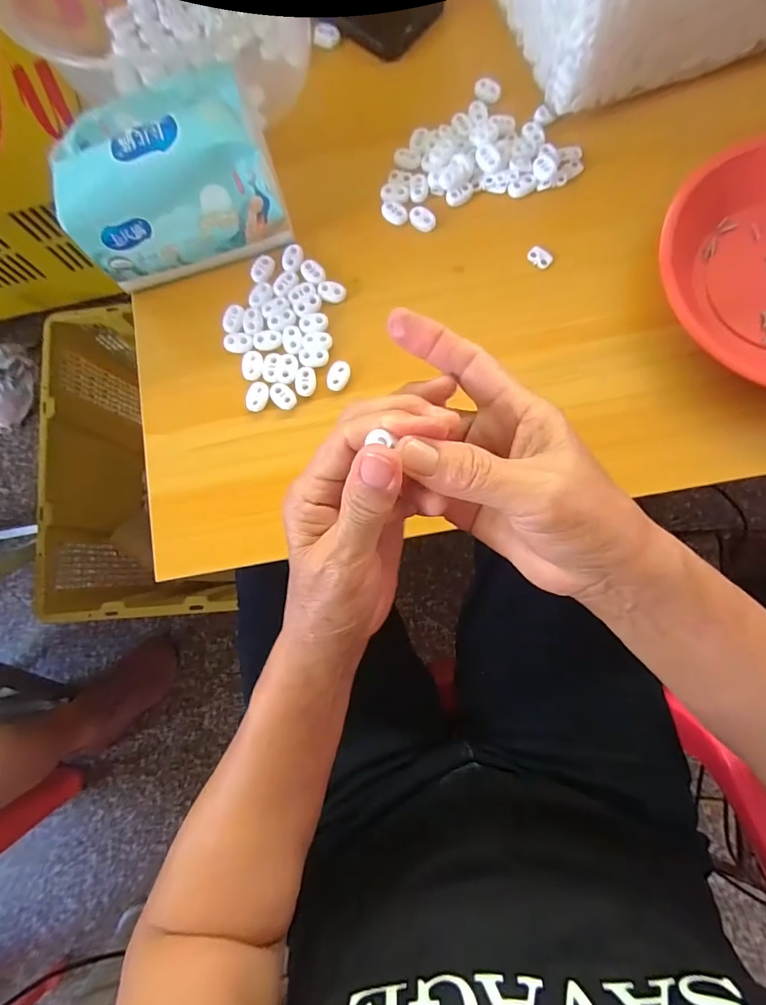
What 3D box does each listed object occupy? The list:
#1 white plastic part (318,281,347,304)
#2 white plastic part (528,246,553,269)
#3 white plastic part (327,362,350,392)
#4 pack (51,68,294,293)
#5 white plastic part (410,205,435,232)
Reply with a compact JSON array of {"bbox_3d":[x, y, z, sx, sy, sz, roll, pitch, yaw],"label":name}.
[{"bbox_3d":[-0.040,-0.163,0.338,0.021,0.004,0.015,15,82,6],"label":"white plastic part"},{"bbox_3d":[0.121,-0.189,0.335,0.019,0.004,0.012,38,85,8],"label":"white plastic part"},{"bbox_3d":[-0.034,-0.096,0.328,0.015,0.004,0.023,18,83,6],"label":"white plastic part"},{"bbox_3d":[-0.149,-0.223,0.311,0.140,0.089,0.073,-18,81,1],"label":"pack"},{"bbox_3d":[0.031,-0.224,0.345,0.016,0.005,0.022,-42,81,-3],"label":"white plastic part"}]

